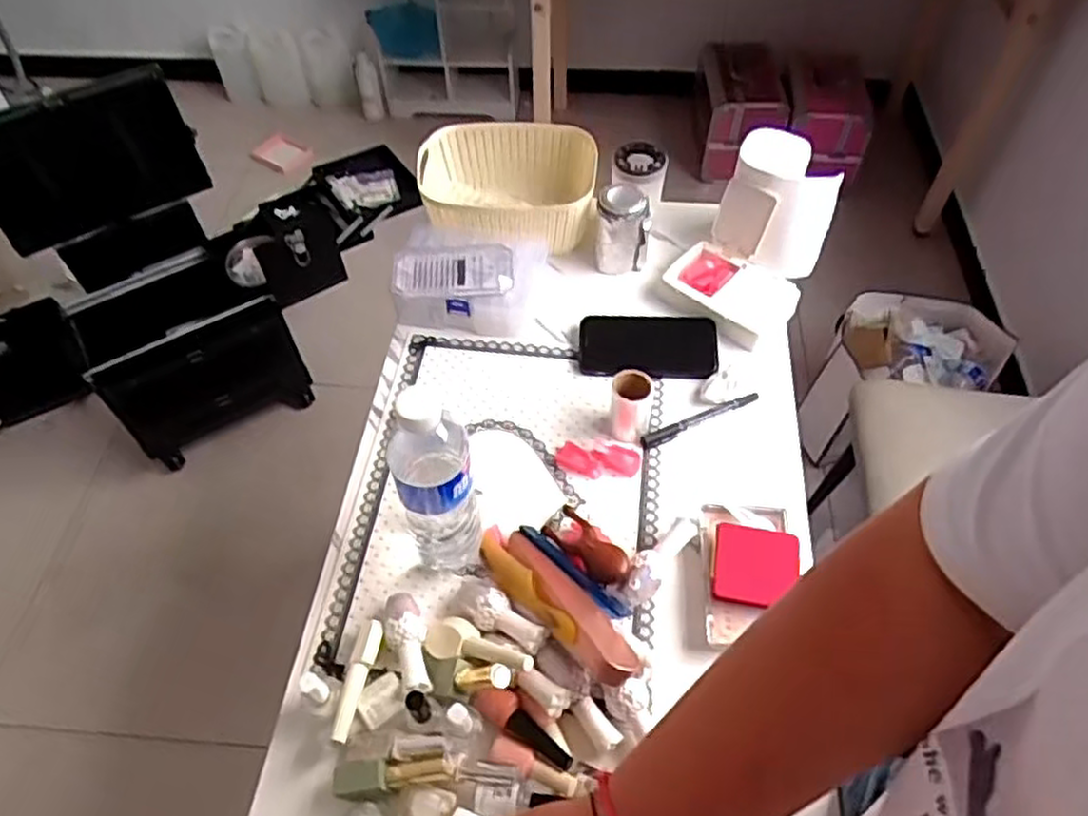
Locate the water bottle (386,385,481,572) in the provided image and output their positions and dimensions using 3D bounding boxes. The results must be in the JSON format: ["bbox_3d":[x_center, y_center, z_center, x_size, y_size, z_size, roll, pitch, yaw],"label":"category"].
[{"bbox_3d":[-0.089,0.060,0.613,0.065,0.224,0.068,-11,55,-7],"label":"water bottle"}]

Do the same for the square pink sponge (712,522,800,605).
[{"bbox_3d":[0.186,0.137,0.654,0.073,0.009,0.076,10,55,8],"label":"square pink sponge"}]

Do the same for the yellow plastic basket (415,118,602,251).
[{"bbox_3d":[-0.043,-0.264,0.933,0.211,0.113,0.178,-2,54,-1],"label":"yellow plastic basket"}]

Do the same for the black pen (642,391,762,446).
[{"bbox_3d":[0.163,0.011,0.777,0.135,0.015,0.013,-20,57,-13],"label":"black pen"}]

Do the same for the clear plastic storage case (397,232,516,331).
[{"bbox_3d":[-0.084,-0.149,0.863,0.164,0.071,0.122,2,55,2],"label":"clear plastic storage case"}]

